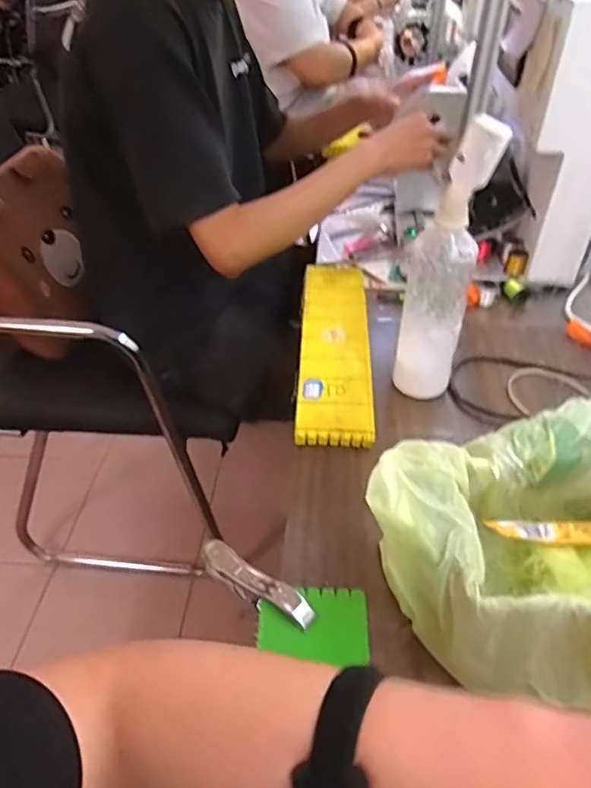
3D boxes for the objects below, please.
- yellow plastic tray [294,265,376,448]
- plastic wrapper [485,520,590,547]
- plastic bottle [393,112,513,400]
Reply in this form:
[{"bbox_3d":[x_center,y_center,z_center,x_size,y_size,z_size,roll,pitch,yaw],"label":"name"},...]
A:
[{"bbox_3d":[0.048,-0.069,0.697,0.083,0.018,0.345,2,41,2],"label":"yellow plastic tray"},{"bbox_3d":[0.201,0.101,0.414,0.130,0.009,0.021,6,42,-17],"label":"plastic wrapper"},{"bbox_3d":[0.142,-0.115,0.556,0.064,0.269,0.053,8,42,9],"label":"plastic bottle"}]

